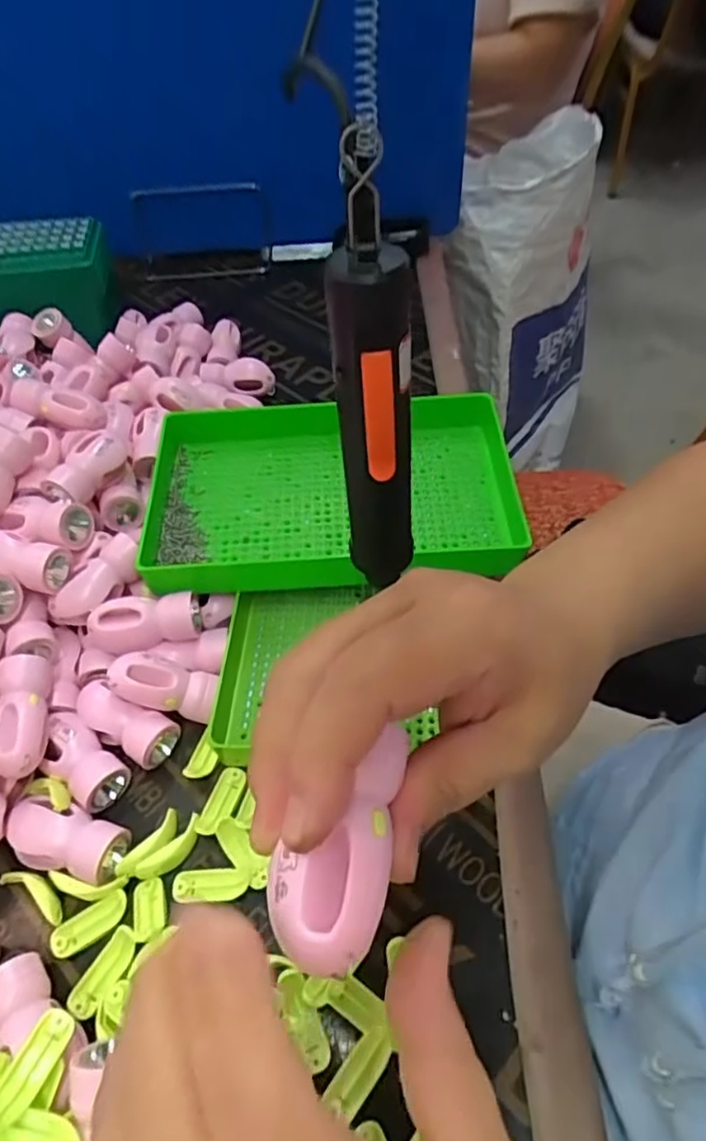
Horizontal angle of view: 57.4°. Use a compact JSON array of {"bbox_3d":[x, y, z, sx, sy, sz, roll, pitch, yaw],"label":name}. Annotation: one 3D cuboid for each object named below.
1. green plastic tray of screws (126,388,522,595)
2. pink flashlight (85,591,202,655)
[{"bbox_3d":[-0.012,-0.056,0.449,0.258,0.032,0.154,-2,51,0],"label":"green plastic tray of screws"},{"bbox_3d":[-0.133,0.033,0.404,0.070,0.024,0.027,-8,51,-5],"label":"pink flashlight"}]

